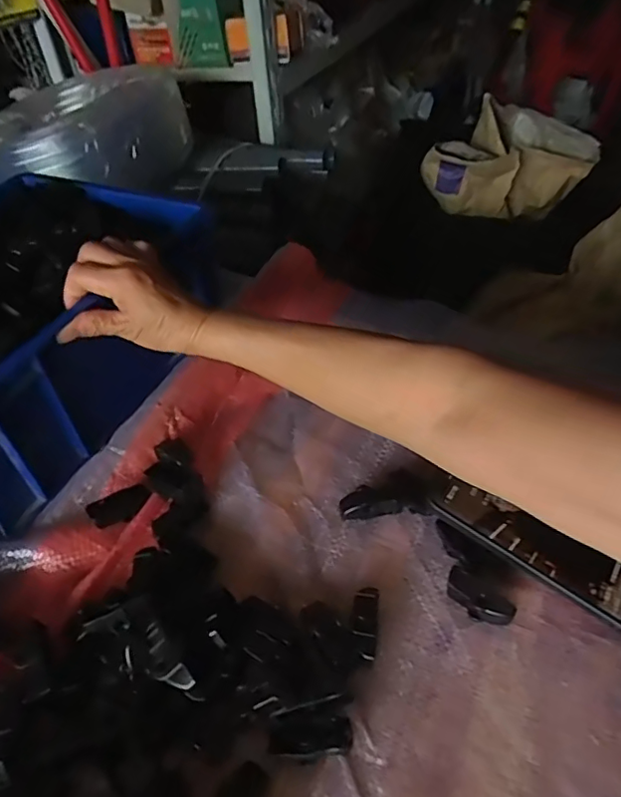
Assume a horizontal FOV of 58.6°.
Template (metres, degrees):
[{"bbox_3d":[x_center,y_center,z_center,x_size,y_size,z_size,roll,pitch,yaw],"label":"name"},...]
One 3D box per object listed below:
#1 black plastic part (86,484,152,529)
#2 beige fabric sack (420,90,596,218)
[{"bbox_3d":[-0.147,0.082,0.429,0.046,0.013,0.022,-31,50,-25],"label":"black plastic part"},{"bbox_3d":[0.391,-0.471,1.164,0.335,0.197,0.172,-24,47,-19],"label":"beige fabric sack"}]

